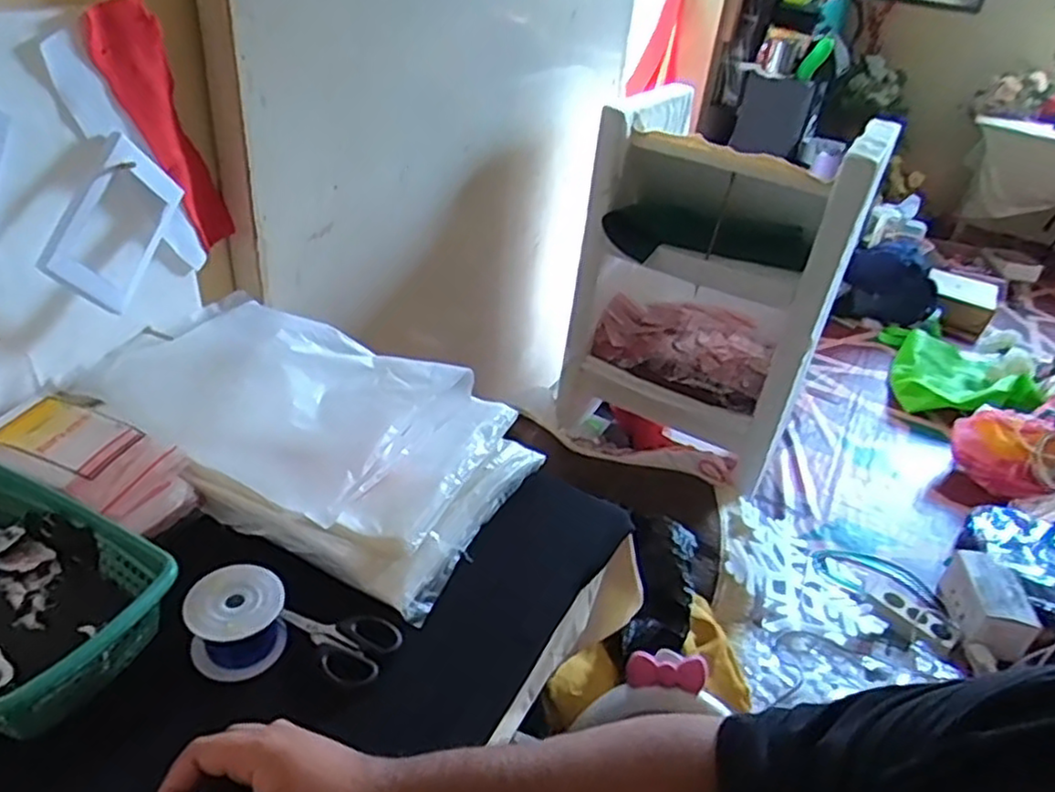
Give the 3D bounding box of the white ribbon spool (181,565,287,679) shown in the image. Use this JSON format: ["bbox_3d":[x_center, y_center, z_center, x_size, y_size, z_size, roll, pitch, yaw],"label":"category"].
[{"bbox_3d":[-0.213,0.167,0.528,0.065,0.055,0.059,-4,35,-17],"label":"white ribbon spool"}]

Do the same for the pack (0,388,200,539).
[{"bbox_3d":[-0.383,0.058,0.620,0.183,0.057,0.094,16,34,12],"label":"pack"}]

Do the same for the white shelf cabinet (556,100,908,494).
[{"bbox_3d":[0.353,-0.192,1.491,0.498,0.697,0.357,18,35,15],"label":"white shelf cabinet"}]

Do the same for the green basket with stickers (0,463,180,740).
[{"bbox_3d":[-0.389,0.134,0.512,0.246,0.056,0.150,20,35,18],"label":"green basket with stickers"}]

